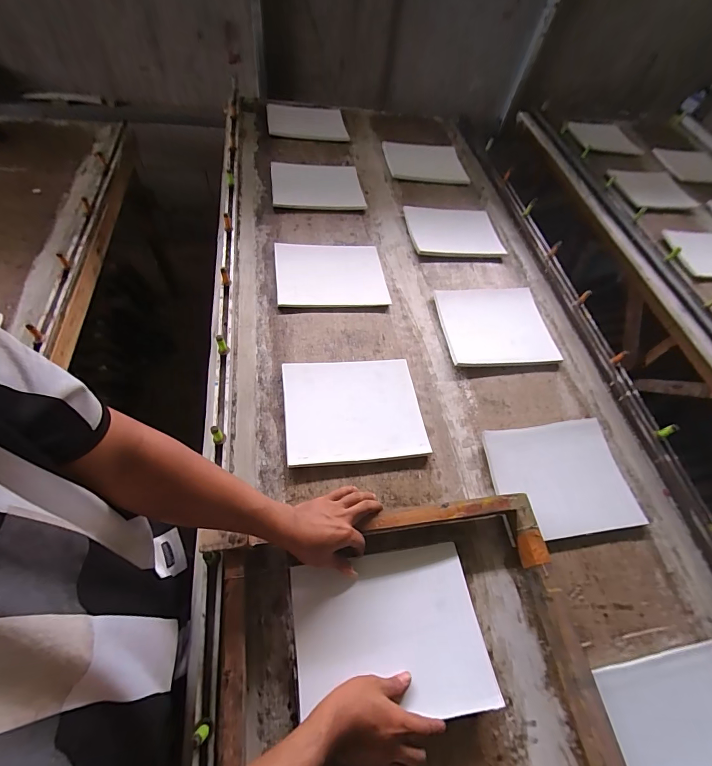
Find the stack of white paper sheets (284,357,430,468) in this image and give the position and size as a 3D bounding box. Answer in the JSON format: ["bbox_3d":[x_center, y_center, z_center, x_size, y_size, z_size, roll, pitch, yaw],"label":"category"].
[{"bbox_3d":[-0.004,0.051,0.723,0.272,0.012,0.218,-3,64,-12],"label":"stack of white paper sheets"}]

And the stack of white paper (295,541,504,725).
[{"bbox_3d":[0.048,0.362,0.523,0.265,0.034,0.201,-6,60,-8],"label":"stack of white paper"}]

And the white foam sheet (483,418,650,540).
[{"bbox_3d":[0.404,0.186,0.708,0.262,0.017,0.211,-6,63,-7],"label":"white foam sheet"}]

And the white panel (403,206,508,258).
[{"bbox_3d":[0.288,-0.449,1.053,0.272,0.017,0.194,-2,67,-7],"label":"white panel"}]

